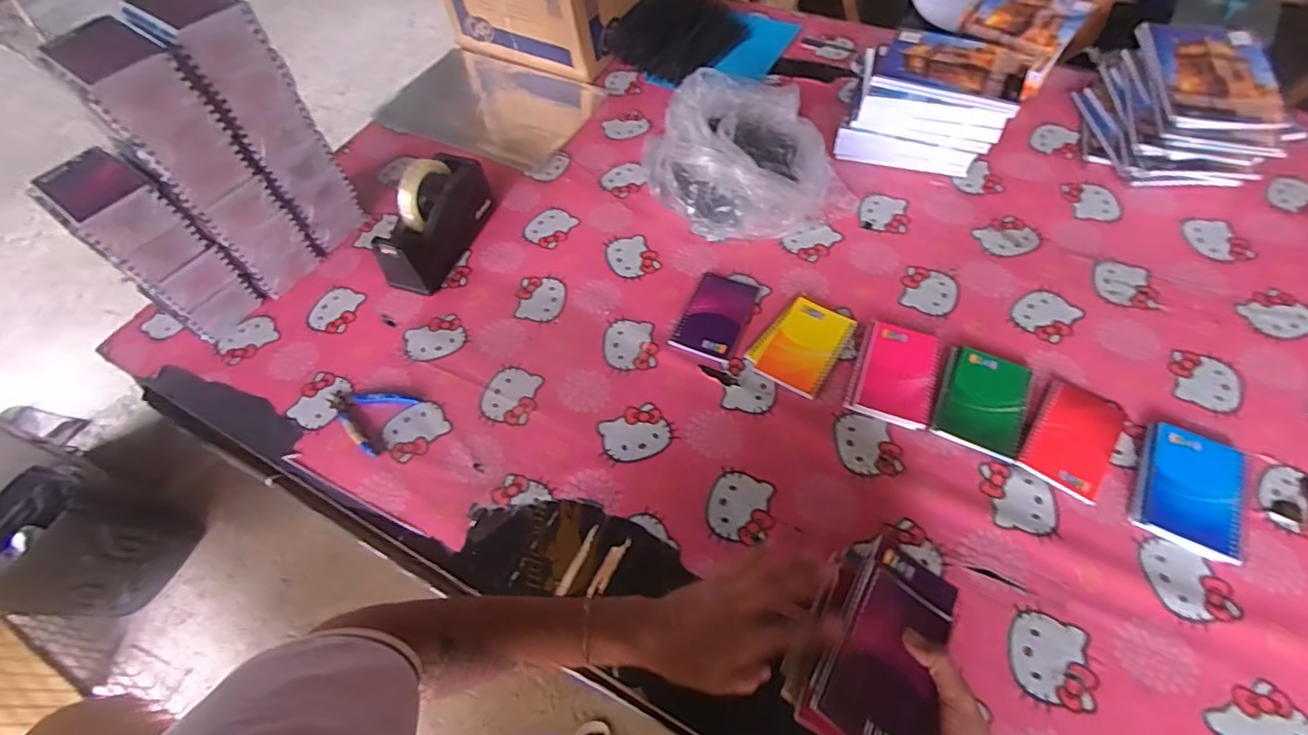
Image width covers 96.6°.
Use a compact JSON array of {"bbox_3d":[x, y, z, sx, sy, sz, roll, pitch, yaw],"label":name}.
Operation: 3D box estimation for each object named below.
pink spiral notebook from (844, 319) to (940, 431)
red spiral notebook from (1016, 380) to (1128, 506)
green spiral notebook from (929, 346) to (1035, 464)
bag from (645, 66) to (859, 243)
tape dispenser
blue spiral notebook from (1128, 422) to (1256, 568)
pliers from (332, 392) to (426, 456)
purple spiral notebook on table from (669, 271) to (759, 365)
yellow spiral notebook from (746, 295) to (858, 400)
[{"bbox_3d":[0.295,0.006,0.710,0.091,0.017,0.134,19,61,15],"label":"pink spiral notebook"},{"bbox_3d":[0.467,0.079,0.647,0.080,0.006,0.131,31,65,21],"label":"red spiral notebook"},{"bbox_3d":[0.385,0.037,0.678,0.094,0.013,0.126,22,62,17],"label":"green spiral notebook"},{"bbox_3d":[0.135,-0.312,0.847,0.234,0.141,0.273,-32,61,-15],"label":"bag"},{"bbox_3d":[-0.312,-0.214,0.832,0.066,0.118,0.199,17,61,14],"label":"tape dispenser"},{"bbox_3d":[0.563,0.127,0.609,0.098,0.011,0.138,27,64,20],"label":"blue spiral notebook"},{"bbox_3d":[-0.364,0.055,0.728,0.113,0.010,0.086,21,62,17],"label":"pliers"},{"bbox_3d":[0.082,-0.070,0.780,0.083,0.006,0.135,19,61,15],"label":"purple spiral notebook on table"},{"bbox_3d":[0.187,-0.031,0.734,0.093,0.016,0.125,29,64,21],"label":"yellow spiral notebook"}]

